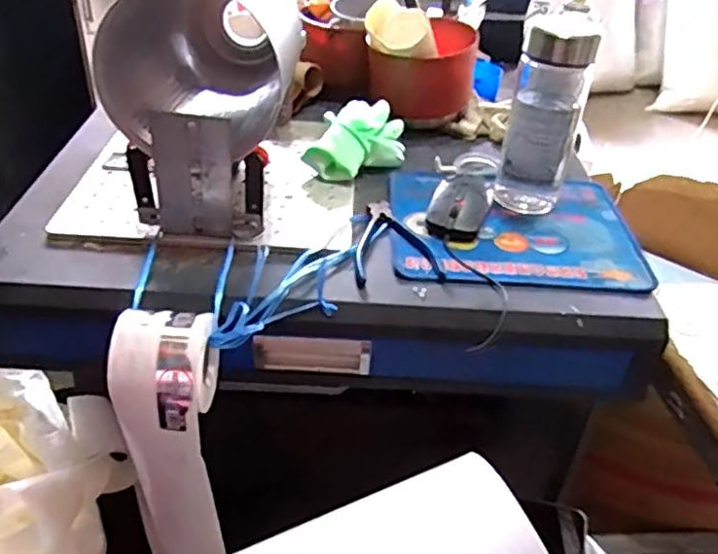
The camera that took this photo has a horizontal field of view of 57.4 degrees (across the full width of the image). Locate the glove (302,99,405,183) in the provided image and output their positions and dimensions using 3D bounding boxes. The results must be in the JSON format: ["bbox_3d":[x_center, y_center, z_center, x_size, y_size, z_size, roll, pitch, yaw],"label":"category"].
[{"bbox_3d":[0.003,-0.159,0.780,0.077,0.061,0.136,23,39,25],"label":"glove"}]

